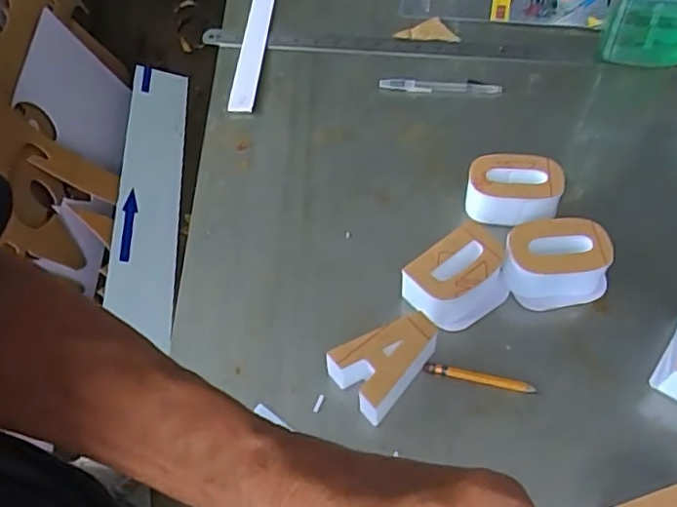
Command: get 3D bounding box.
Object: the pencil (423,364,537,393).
[{"bbox_3d":[0.115,0.103,0.512,0.088,0.008,0.009,9,57,10],"label":"pencil"}]

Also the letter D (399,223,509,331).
[{"bbox_3d":[0.103,0.025,0.541,0.080,0.047,0.063,-34,60,-18],"label":"letter D"}]

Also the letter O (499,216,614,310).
[{"bbox_3d":[0.189,0.010,0.546,0.088,0.051,0.061,-6,56,0],"label":"letter O"}]

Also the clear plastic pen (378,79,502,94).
[{"bbox_3d":[0.117,-0.194,0.715,0.138,0.014,0.015,2,56,6],"label":"clear plastic pen"}]

